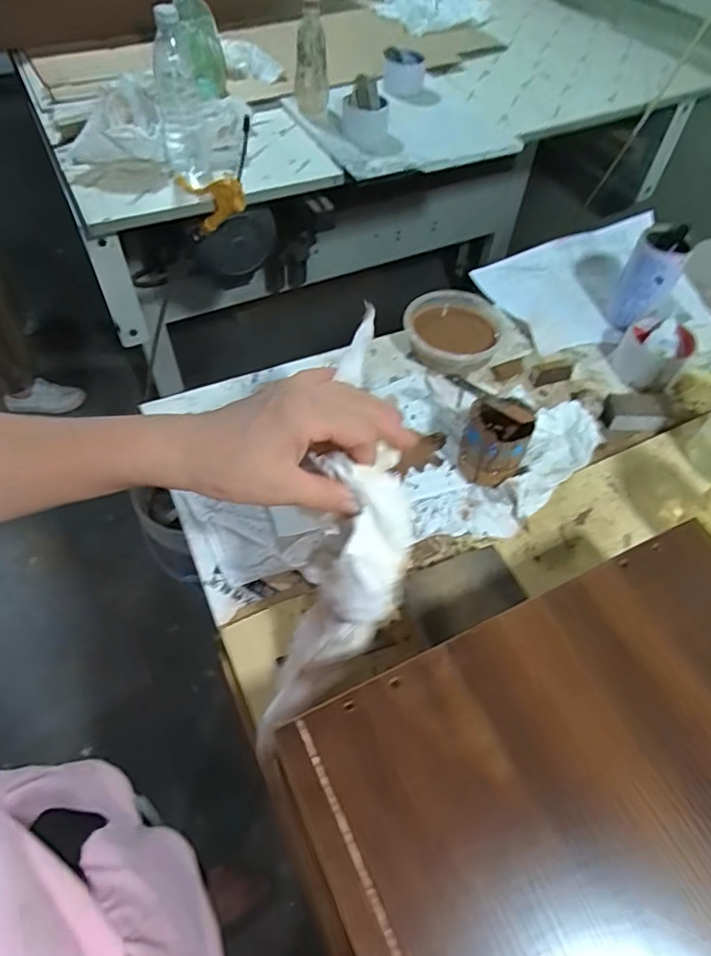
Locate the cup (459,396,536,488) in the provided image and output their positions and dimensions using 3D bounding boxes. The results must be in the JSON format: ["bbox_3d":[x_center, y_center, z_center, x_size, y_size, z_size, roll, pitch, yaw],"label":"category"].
[{"bbox_3d":[0.145,-0.038,0.586,0.066,0.069,0.067,1,54,-1],"label":"cup"}]

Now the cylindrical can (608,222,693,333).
[{"bbox_3d":[0.377,-0.256,0.728,0.065,0.129,0.054,33,49,19],"label":"cylindrical can"}]

